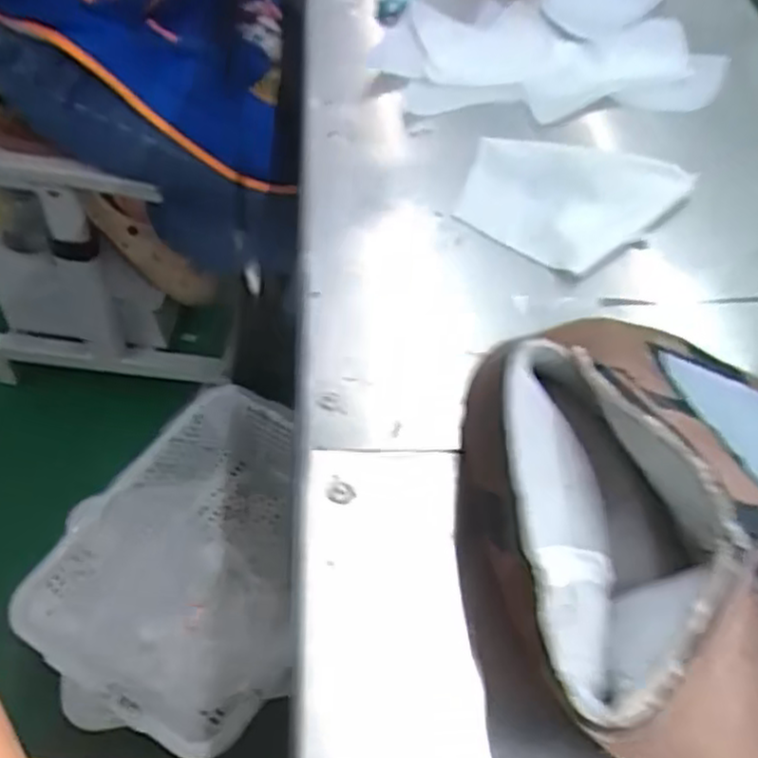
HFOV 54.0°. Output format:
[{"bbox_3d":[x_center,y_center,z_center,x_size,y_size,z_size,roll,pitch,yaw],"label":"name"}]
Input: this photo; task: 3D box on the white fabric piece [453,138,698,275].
[{"bbox_3d":[0.119,-0.108,0.460,0.133,0.024,0.101,16,53,7],"label":"white fabric piece"}]

